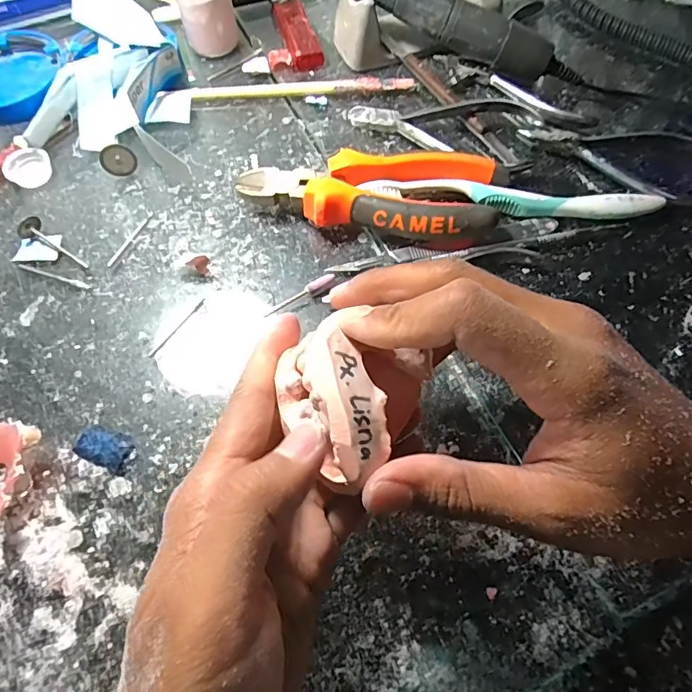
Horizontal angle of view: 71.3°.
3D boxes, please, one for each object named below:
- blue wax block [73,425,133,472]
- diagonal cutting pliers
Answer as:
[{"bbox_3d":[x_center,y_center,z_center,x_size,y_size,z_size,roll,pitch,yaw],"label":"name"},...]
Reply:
[{"bbox_3d":[-0.117,0.049,0.233,0.025,0.005,0.017,20,67,9],"label":"blue wax block"},{"bbox_3d":[0.014,-0.091,0.285,0.149,0.026,0.056,8,66,4],"label":"diagonal cutting pliers"}]

